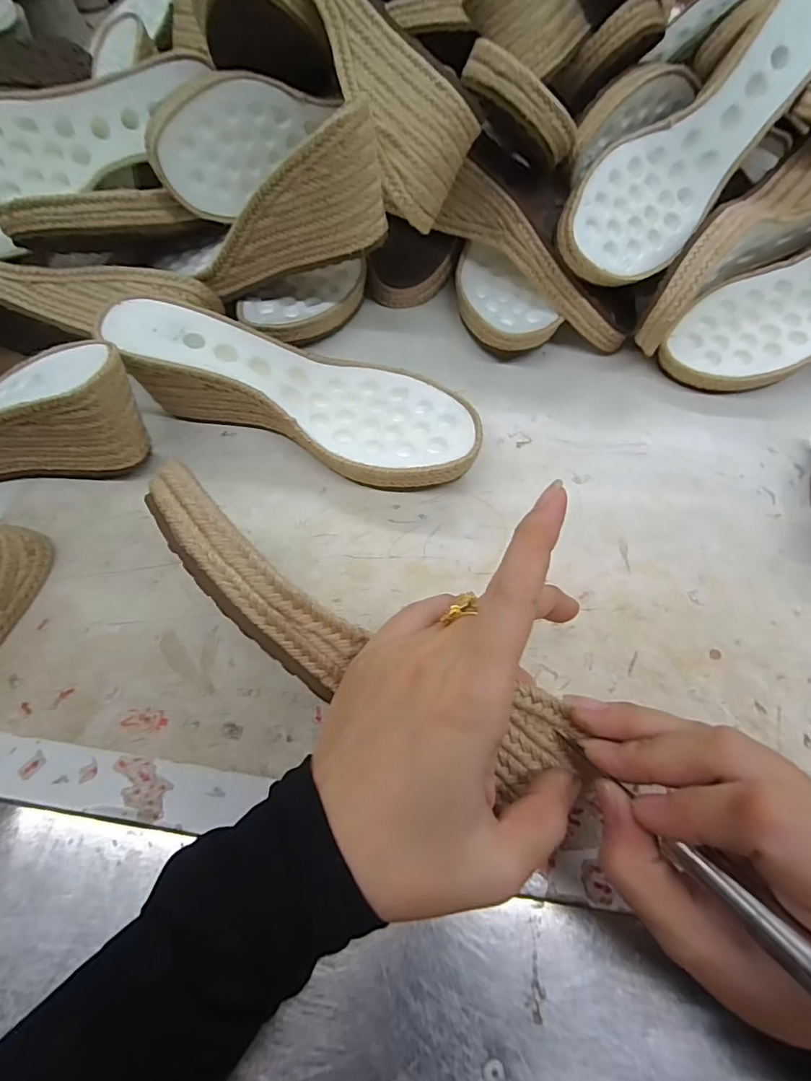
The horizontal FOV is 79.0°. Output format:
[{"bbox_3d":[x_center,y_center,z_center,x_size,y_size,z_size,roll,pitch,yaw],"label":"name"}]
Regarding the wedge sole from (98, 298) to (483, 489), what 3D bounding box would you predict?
[{"bbox_3d":[-0.064,-0.096,0.316,0.232,0.059,0.084,19,63,8],"label":"wedge sole"}]

